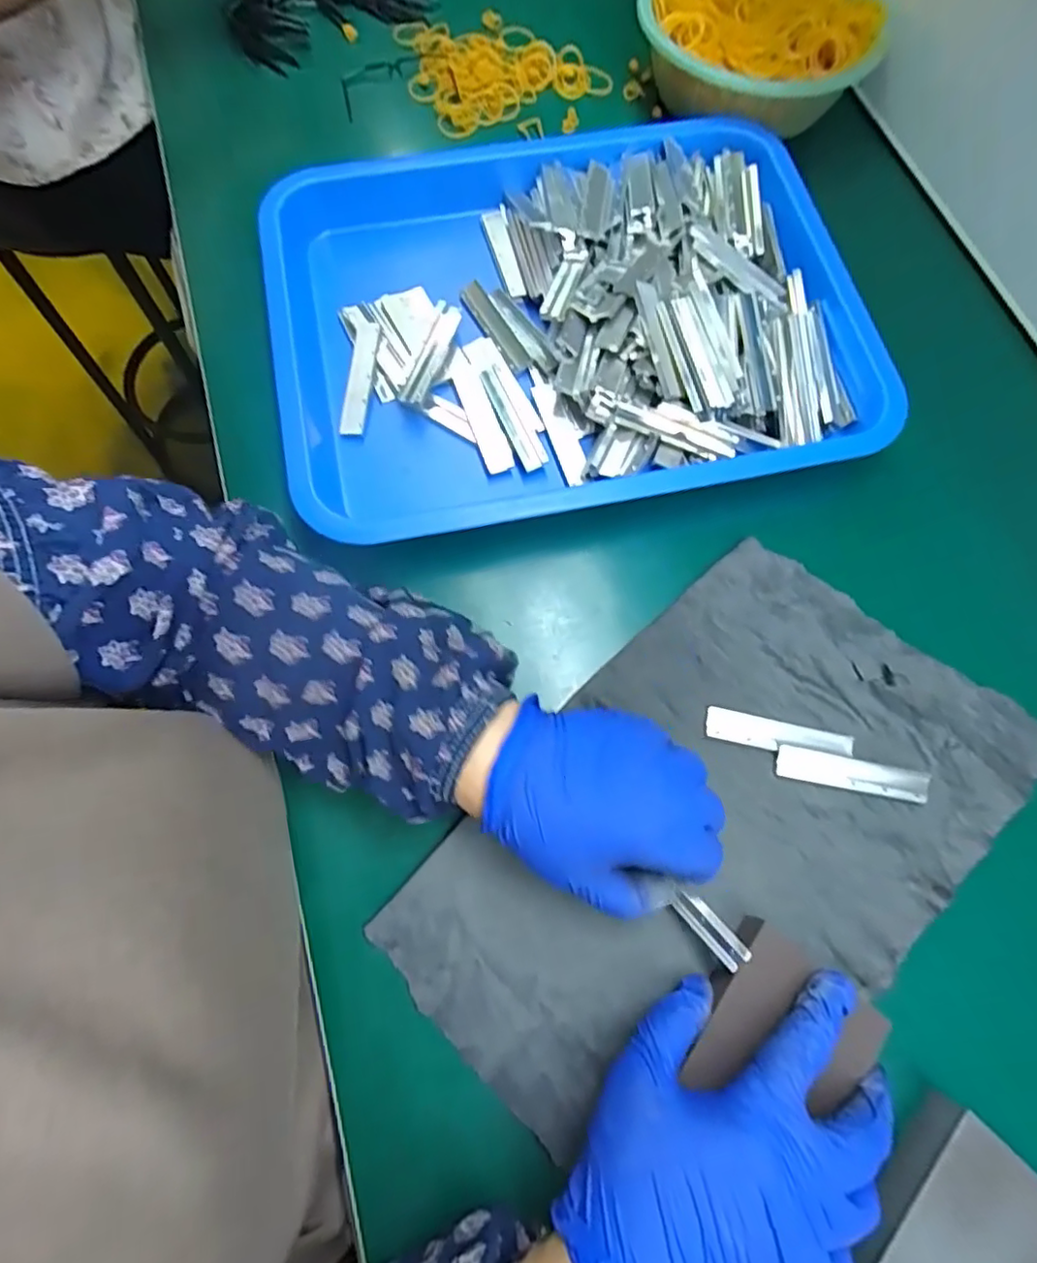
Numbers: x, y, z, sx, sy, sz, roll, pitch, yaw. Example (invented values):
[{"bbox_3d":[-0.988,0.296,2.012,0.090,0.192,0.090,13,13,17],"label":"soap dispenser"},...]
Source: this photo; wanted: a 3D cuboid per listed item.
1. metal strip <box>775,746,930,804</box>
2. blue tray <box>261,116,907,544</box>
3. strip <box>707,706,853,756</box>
[{"bbox_3d":[0.185,0.079,0.334,0.081,0.006,0.017,11,70,2],"label":"metal strip"},{"bbox_3d":[0.032,-0.216,0.414,0.399,0.041,0.308,-12,71,-6],"label":"blue tray"},{"bbox_3d":[0.147,0.059,0.340,0.080,0.004,0.018,13,70,3],"label":"strip"}]

